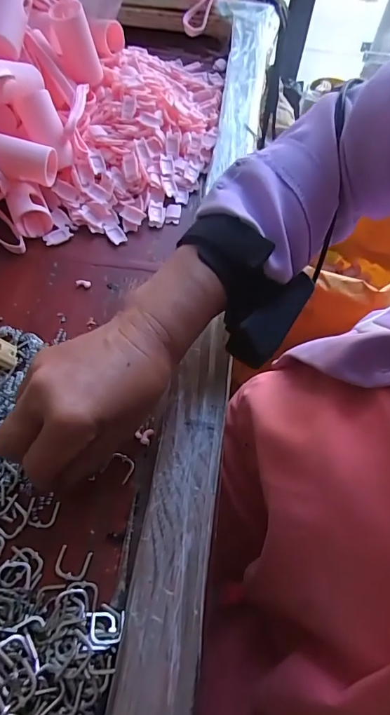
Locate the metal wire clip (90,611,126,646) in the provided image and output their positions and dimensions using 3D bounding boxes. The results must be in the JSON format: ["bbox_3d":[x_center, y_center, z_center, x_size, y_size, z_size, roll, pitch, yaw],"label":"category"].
[{"bbox_3d":[-0.048,0.147,0.228,0.018,0.005,0.015,0,60,-4],"label":"metal wire clip"}]

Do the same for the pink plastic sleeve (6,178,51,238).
[{"bbox_3d":[-0.143,-0.128,0.361,0.031,0.033,0.036,-17,63,-13],"label":"pink plastic sleeve"}]

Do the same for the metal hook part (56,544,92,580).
[{"bbox_3d":[-0.072,0.120,0.245,0.019,0.004,0.017,13,60,4],"label":"metal hook part"}]

